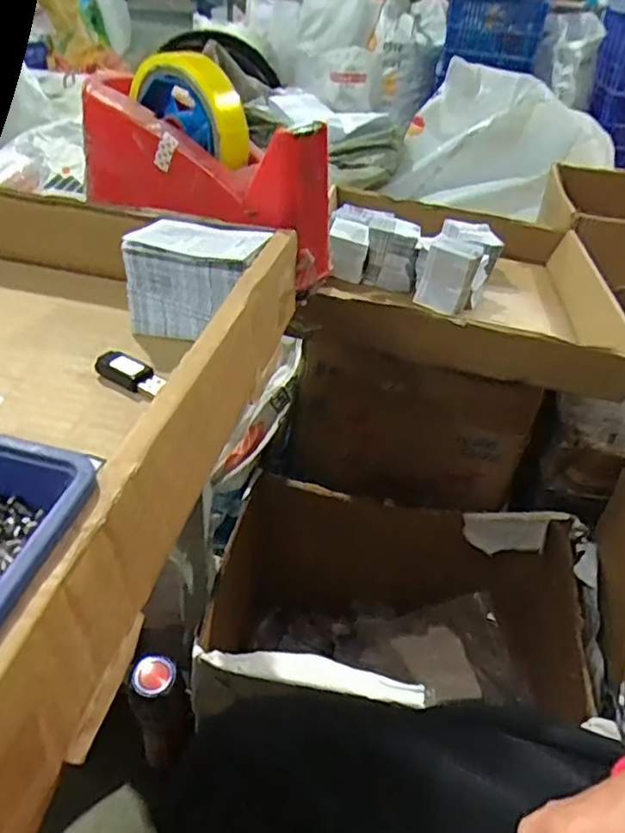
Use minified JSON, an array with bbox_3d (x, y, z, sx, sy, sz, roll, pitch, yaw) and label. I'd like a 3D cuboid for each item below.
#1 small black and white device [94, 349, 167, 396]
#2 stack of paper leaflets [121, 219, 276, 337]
[{"bbox_3d":[-0.098,-0.024,0.329,0.042,0.008,0.016,24,42,22],"label":"small black and white device"},{"bbox_3d":[-0.067,-0.084,0.373,0.075,0.051,0.057,8,38,3],"label":"stack of paper leaflets"}]

